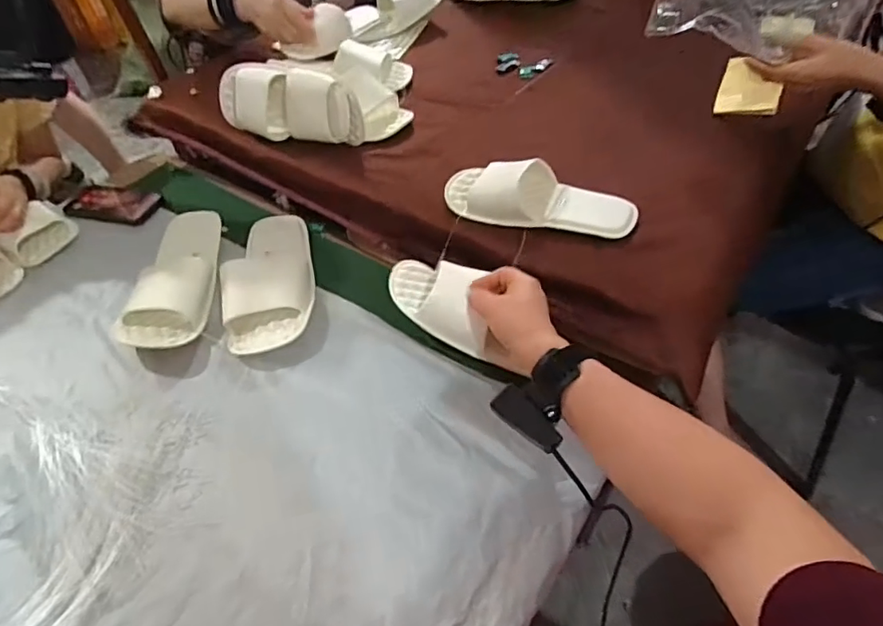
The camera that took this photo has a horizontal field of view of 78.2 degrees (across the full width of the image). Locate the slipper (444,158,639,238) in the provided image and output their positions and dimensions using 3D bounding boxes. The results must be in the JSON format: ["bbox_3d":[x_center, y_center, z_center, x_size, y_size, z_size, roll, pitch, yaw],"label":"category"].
[{"bbox_3d":[0.117,-0.141,0.660,0.228,0.067,0.095,8,50,11],"label":"slipper"}]

